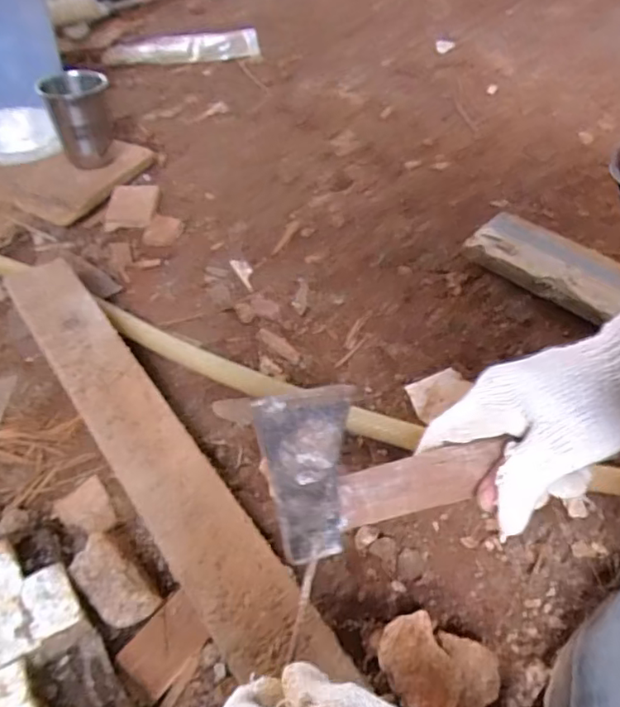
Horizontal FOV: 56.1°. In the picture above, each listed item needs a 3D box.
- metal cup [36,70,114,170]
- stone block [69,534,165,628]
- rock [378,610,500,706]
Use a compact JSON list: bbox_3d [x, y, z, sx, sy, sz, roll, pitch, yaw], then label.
[{"bbox_3d":[-0.265,-0.271,0.690,0.071,0.102,0.085,-15,52,-10],"label":"metal cup"},{"bbox_3d":[-0.126,0.148,0.372,0.057,0.034,0.032,34,52,24],"label":"stone block"},{"bbox_3d":[0.075,0.188,0.347,0.069,0.032,0.049,27,49,19],"label":"rock"}]

